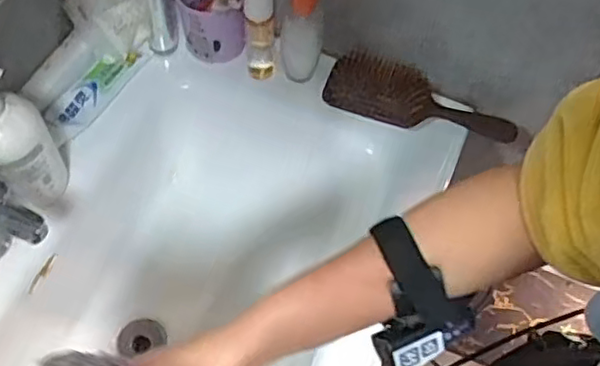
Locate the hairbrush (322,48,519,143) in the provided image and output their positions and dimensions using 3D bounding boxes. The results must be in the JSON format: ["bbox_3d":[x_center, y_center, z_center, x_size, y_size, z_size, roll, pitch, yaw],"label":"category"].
[{"bbox_3d":[0.153,-0.104,0.794,0.240,0.035,0.091,21,59,9],"label":"hairbrush"}]

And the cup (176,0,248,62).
[{"bbox_3d":[-0.111,-0.209,0.791,0.083,0.106,0.069,1,58,-3],"label":"cup"}]

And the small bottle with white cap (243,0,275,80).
[{"bbox_3d":[-0.049,-0.180,0.762,0.034,0.143,0.034,6,58,0],"label":"small bottle with white cap"}]

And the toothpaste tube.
[{"bbox_3d":[-0.247,-0.118,0.776,0.044,0.024,0.168,28,61,13],"label":"toothpaste tube"}]

